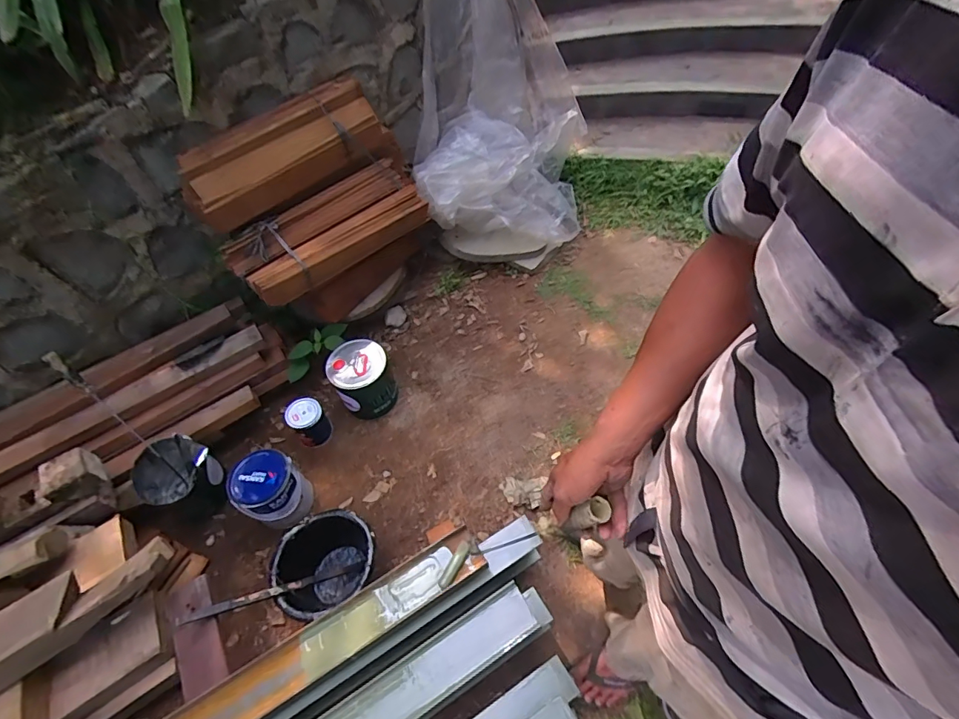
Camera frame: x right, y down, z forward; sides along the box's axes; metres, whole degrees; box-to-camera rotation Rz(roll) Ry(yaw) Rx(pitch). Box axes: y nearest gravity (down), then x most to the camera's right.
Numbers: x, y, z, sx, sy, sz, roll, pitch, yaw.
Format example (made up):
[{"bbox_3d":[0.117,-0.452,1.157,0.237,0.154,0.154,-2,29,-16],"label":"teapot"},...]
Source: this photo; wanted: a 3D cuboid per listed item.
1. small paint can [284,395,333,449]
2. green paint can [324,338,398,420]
[{"bbox_3d":[-0.531,0.201,1.456,0.107,0.150,0.103,-2,55,3],"label":"small paint can"},{"bbox_3d":[-0.373,0.066,1.500,0.177,0.195,0.174,-2,55,3],"label":"green paint can"}]

